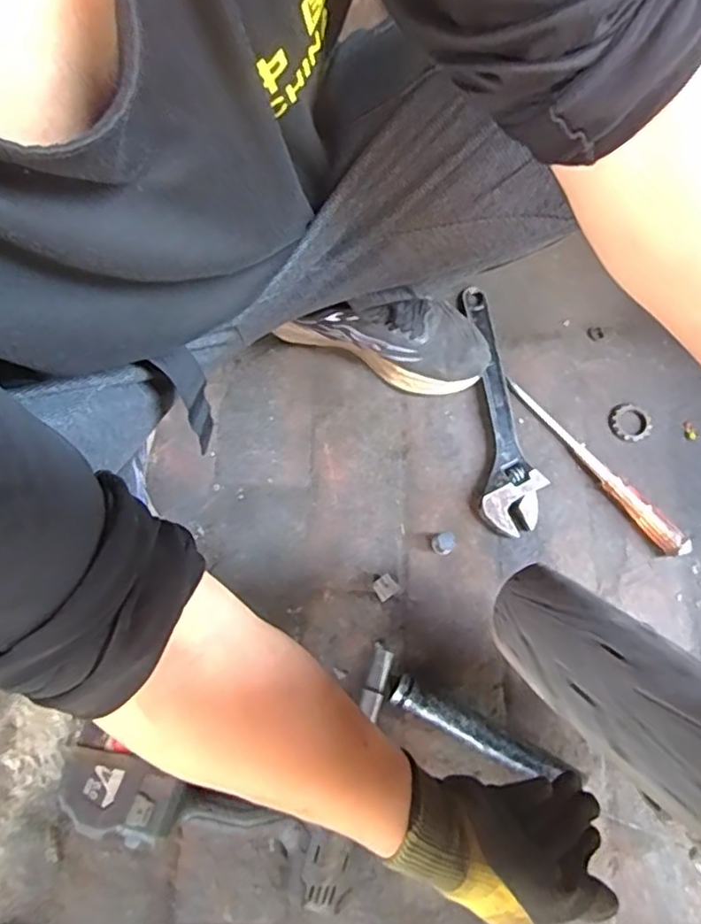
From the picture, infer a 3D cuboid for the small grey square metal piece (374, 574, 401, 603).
[{"bbox_3d":[0.035,0.125,0.632,0.023,0.016,0.022,-29,79,-9],"label":"small grey square metal piece"}]

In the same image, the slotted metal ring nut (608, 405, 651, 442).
[{"bbox_3d":[0.313,-0.044,0.708,0.046,0.009,0.040,16,76,2],"label":"slotted metal ring nut"}]

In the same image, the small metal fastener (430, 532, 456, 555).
[{"bbox_3d":[0.096,0.084,0.652,0.022,0.020,0.021,0,76,-2],"label":"small metal fastener"}]

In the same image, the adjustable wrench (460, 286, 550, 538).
[{"bbox_3d":[0.163,-0.065,0.691,0.062,0.020,0.284,-2,76,-3],"label":"adjustable wrench"}]

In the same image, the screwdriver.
[{"bbox_3d":[0.264,0.000,0.678,0.025,0.026,0.248,-37,80,-10],"label":"screwdriver"}]

